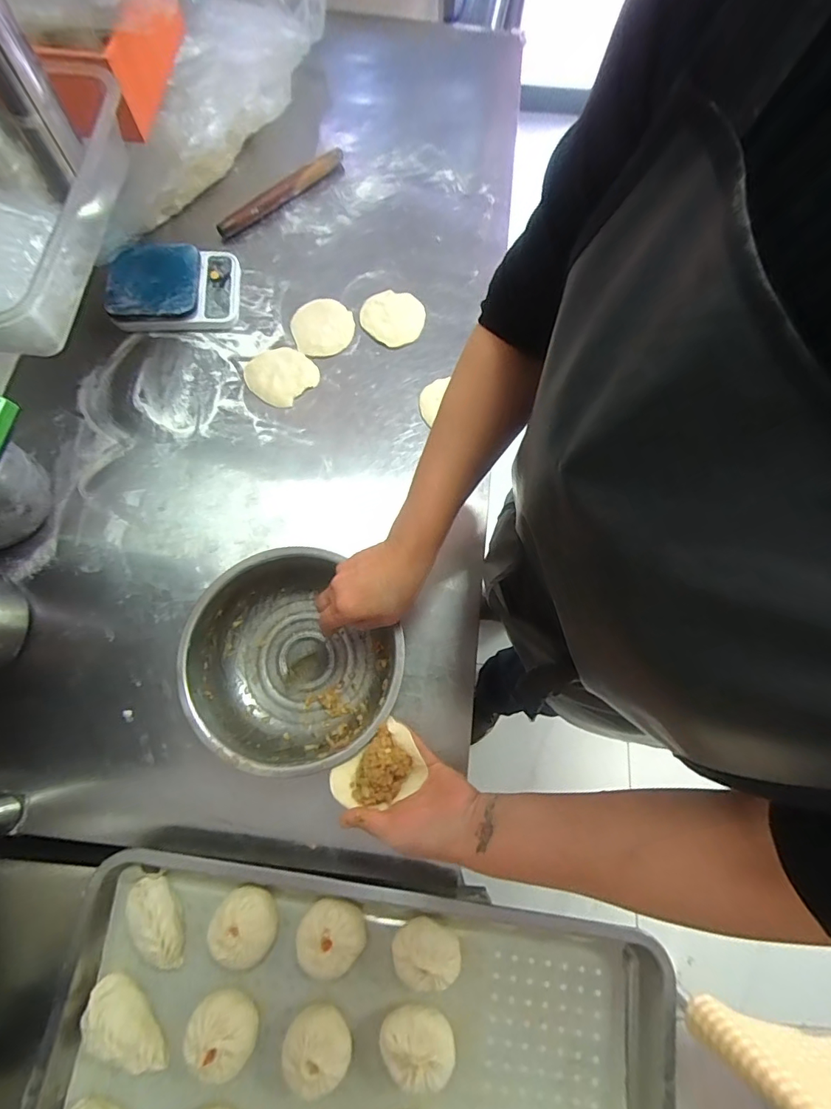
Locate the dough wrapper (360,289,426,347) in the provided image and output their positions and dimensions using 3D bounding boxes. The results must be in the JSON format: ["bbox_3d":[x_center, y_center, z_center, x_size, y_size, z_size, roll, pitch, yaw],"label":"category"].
[{"bbox_3d":[-0.034,-0.365,0.728,0.095,0.006,0.096,1,77,-3],"label":"dough wrapper"}]

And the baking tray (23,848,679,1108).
[{"bbox_3d":[-0.061,0.537,0.450,0.599,0.051,0.395,8,75,2],"label":"baking tray"}]

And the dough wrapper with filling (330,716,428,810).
[{"bbox_3d":[-0.038,0.217,0.470,0.089,0.029,0.062,-41,79,-11],"label":"dough wrapper with filling"}]

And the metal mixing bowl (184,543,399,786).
[{"bbox_3d":[-0.136,0.121,0.545,0.218,0.086,0.226,0,74,0],"label":"metal mixing bowl"}]

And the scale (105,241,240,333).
[{"bbox_3d":[-0.358,-0.399,0.708,0.178,0.052,0.135,-7,75,-2],"label":"scale"}]

